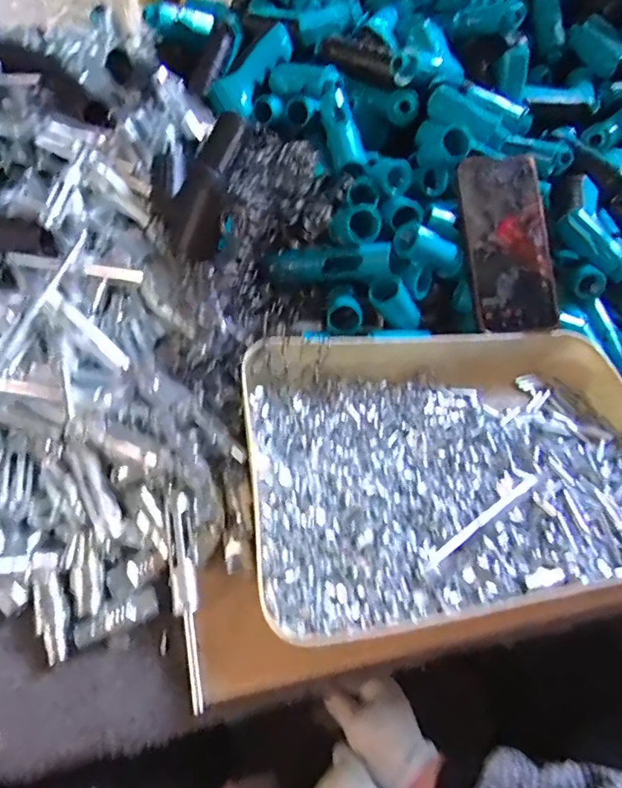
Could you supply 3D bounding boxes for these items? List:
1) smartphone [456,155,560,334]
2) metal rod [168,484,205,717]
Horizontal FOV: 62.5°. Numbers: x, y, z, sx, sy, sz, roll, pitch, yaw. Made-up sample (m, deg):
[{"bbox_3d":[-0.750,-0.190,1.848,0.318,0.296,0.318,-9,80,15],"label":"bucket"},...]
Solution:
[{"bbox_3d":[0.182,-0.136,0.469,0.076,0.013,0.159,-8,90,-3],"label":"smartphone"},{"bbox_3d":[-0.083,0.132,0.340,0.015,0.011,0.136,-8,63,-12],"label":"metal rod"}]

